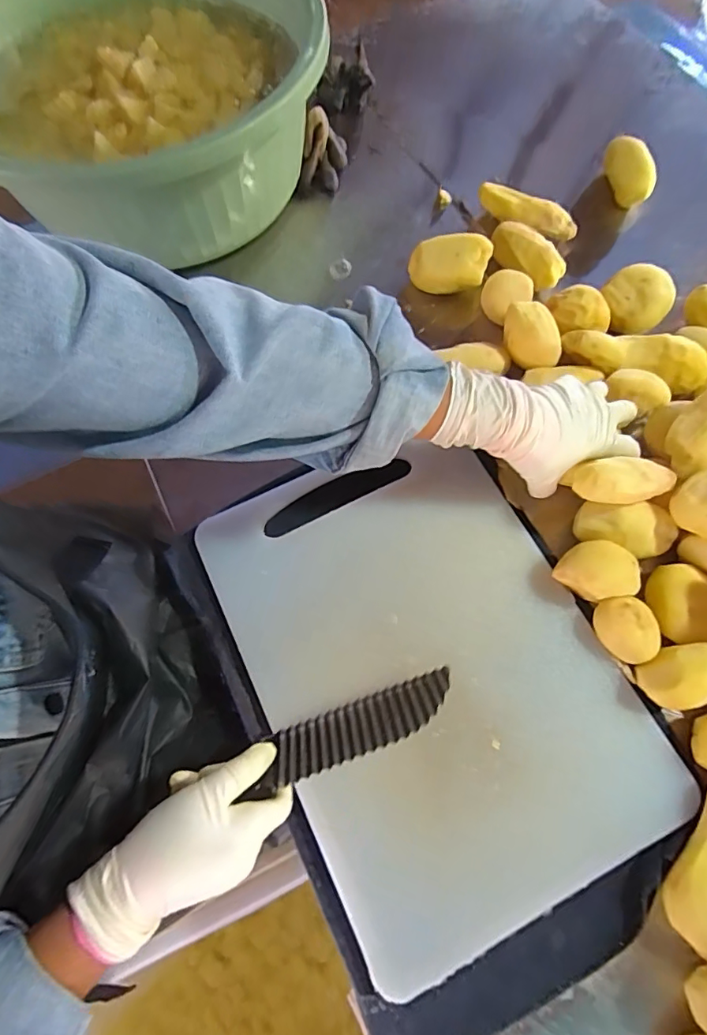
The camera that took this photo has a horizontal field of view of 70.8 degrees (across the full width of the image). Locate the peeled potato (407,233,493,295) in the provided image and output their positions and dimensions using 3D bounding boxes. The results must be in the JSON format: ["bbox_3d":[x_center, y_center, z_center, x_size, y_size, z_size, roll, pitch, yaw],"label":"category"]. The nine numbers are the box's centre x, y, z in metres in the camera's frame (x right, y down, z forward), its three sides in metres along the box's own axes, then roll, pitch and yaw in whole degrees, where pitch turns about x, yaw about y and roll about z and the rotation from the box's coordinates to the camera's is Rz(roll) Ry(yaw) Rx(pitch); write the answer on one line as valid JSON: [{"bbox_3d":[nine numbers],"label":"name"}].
[{"bbox_3d":[0.105,-0.278,0.559,0.084,0.055,0.056,9,70,6],"label":"peeled potato"}]

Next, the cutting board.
[{"bbox_3d":[0.057,0.117,0.421,0.275,0.017,0.387,-26,70,-8],"label":"cutting board"}]

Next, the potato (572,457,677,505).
[{"bbox_3d":[0.224,-0.030,0.410,0.084,0.028,0.033,-3,69,-3],"label":"potato"}]

